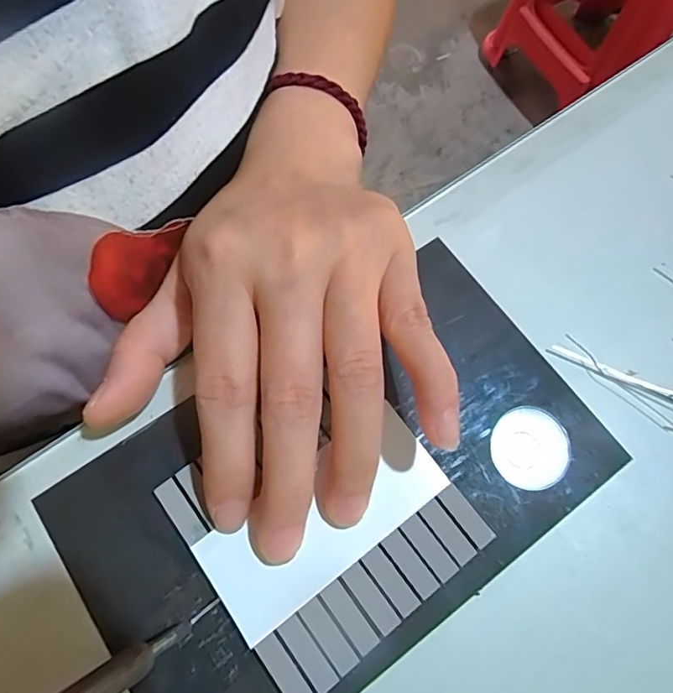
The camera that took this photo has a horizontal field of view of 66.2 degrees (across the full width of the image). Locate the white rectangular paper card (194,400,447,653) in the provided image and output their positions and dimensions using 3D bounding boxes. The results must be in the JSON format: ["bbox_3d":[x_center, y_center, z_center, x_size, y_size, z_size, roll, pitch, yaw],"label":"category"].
[{"bbox_3d":[-0.003,0.055,0.165,0.078,0.004,0.033,-32,75,-12],"label":"white rectangular paper card"}]

